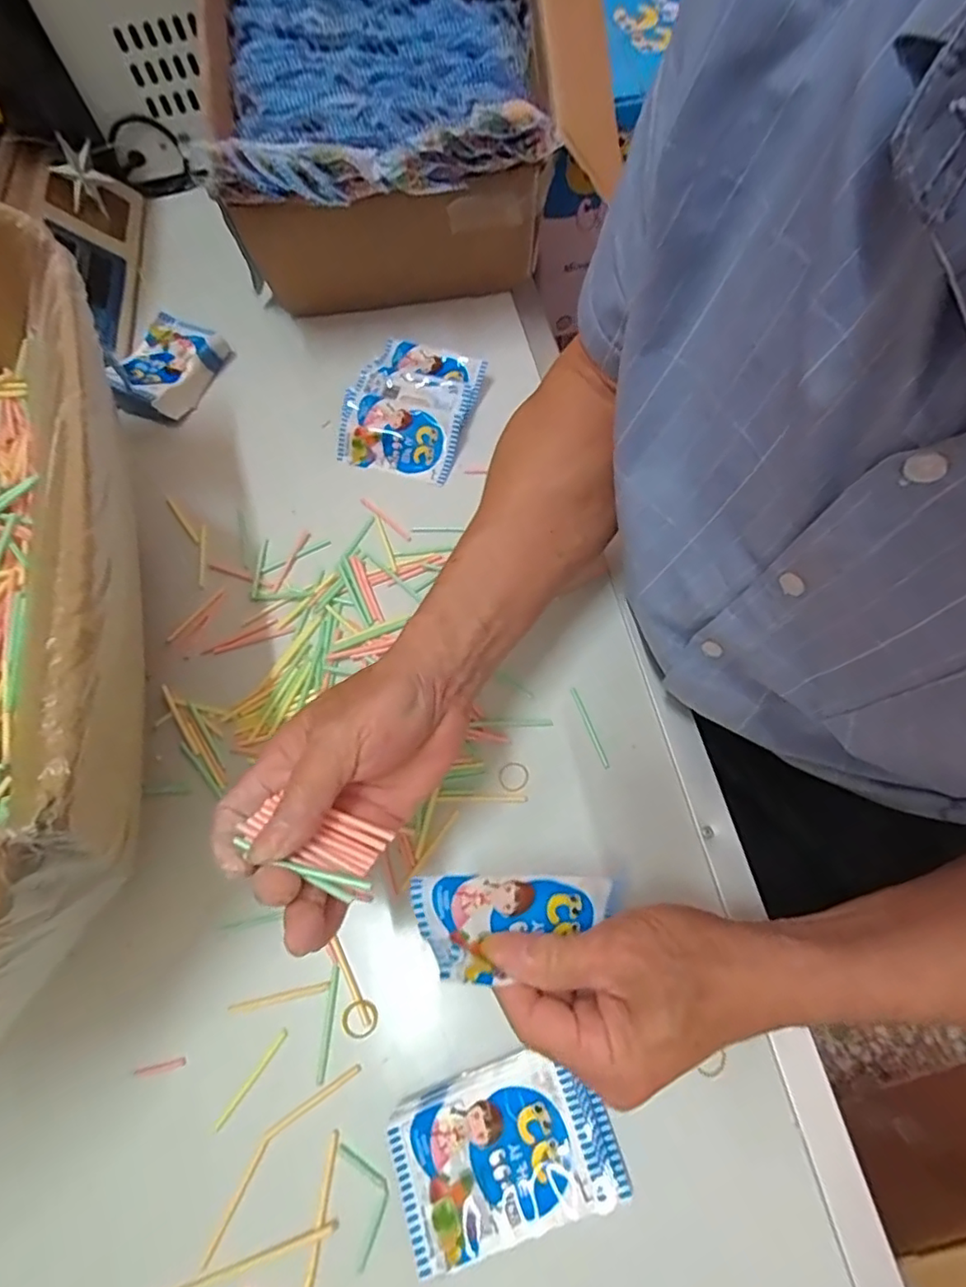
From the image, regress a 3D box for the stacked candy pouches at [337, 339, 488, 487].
[{"bbox_3d":[-0.063,-0.215,0.528,0.105,0.029,0.134,14,67,9],"label":"stacked candy pouches"}]

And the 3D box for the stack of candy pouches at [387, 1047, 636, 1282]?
[{"bbox_3d":[0.012,0.272,0.316,0.113,0.017,0.073,-18,66,-5],"label":"stack of candy pouches"}]

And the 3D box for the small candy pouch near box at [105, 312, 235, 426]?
[{"bbox_3d":[-0.301,-0.261,0.559,0.077,0.036,0.109,19,68,11],"label":"small candy pouch near box"}]

